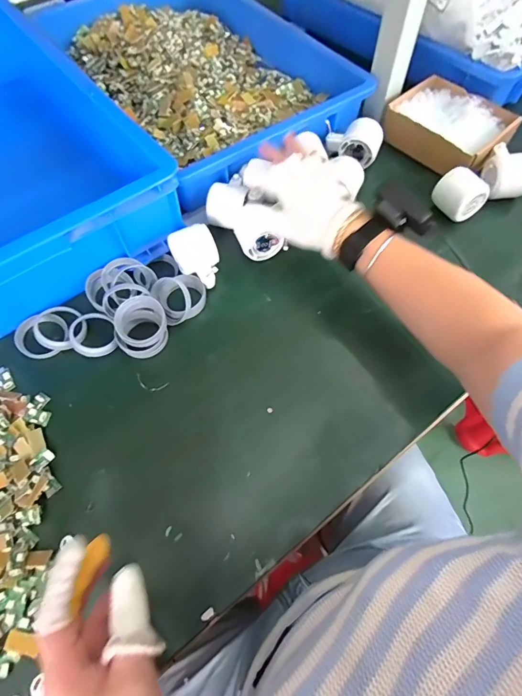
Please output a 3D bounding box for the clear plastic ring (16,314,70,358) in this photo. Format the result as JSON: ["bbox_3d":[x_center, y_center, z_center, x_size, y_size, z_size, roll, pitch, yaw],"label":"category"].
[{"bbox_3d":[-0.267,-0.015,0.466,0.059,0.018,0.059,-1,64,1],"label":"clear plastic ring"}]

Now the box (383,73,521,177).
[{"bbox_3d":[0.297,-0.352,0.608,0.147,0.048,0.174,-38,69,-16],"label":"box"}]

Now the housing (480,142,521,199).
[{"bbox_3d":[0.352,-0.244,0.549,0.070,0.054,0.071,33,69,16],"label":"housing"}]

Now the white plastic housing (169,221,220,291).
[{"bbox_3d":[-0.085,-0.121,0.509,0.054,0.051,0.078,-27,66,-11],"label":"white plastic housing"}]

